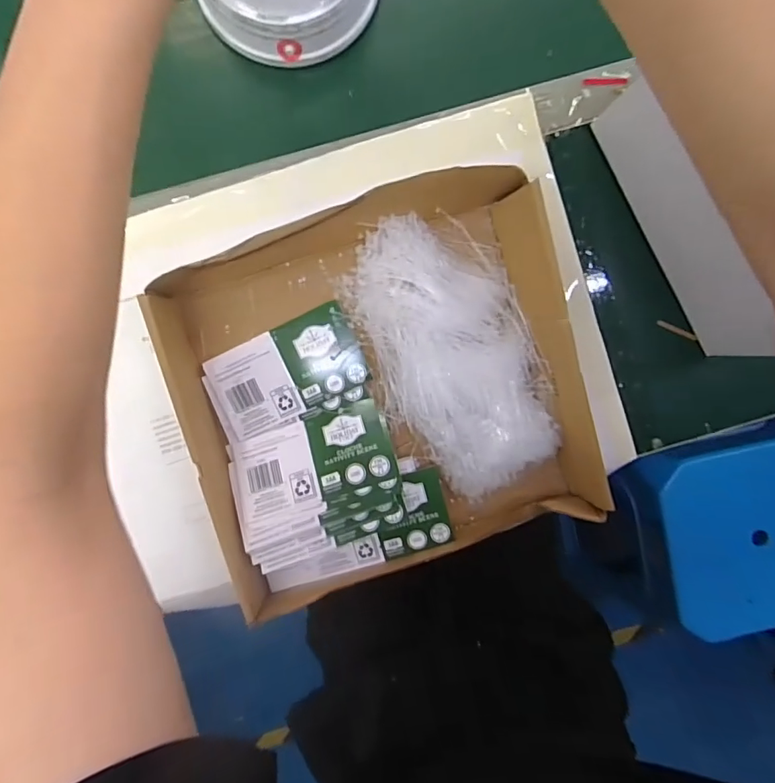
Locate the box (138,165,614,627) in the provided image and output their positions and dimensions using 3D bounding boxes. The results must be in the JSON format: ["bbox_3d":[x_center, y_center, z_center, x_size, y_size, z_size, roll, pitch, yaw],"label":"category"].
[{"bbox_3d":[0.000,-0.002,0.396,0.319,0.051,0.295,-16,95,-2],"label":"box"}]

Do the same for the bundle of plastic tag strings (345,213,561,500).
[{"bbox_3d":[0.058,-0.031,0.399,0.124,0.030,0.230,-22,95,-1],"label":"bundle of plastic tag strings"}]

